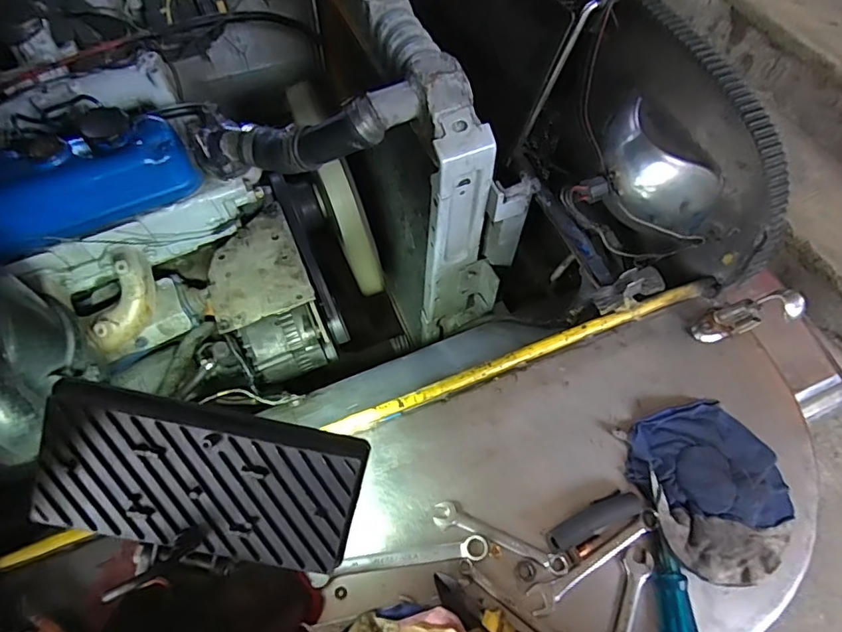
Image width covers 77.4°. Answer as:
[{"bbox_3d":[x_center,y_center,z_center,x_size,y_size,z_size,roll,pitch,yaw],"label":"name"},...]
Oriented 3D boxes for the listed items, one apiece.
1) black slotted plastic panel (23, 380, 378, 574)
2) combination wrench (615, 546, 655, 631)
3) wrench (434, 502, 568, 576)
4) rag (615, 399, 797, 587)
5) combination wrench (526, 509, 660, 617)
[{"bbox_3d":[-0.151,0.115,0.366,0.210,0.014,0.100,14,98,-6],"label":"black slotted plastic panel"},{"bbox_3d":[0.178,0.275,0.458,0.028,0.015,0.136,18,59,10],"label":"combination wrench"},{"bbox_3d":[0.073,0.209,0.489,0.126,0.004,0.023,22,60,13],"label":"wrench"},{"bbox_3d":[0.288,0.164,0.511,0.146,0.018,0.161,-14,59,-9],"label":"rag"},{"bbox_3d":[0.160,0.220,0.480,0.145,0.012,0.023,-29,62,-17],"label":"combination wrench"}]

